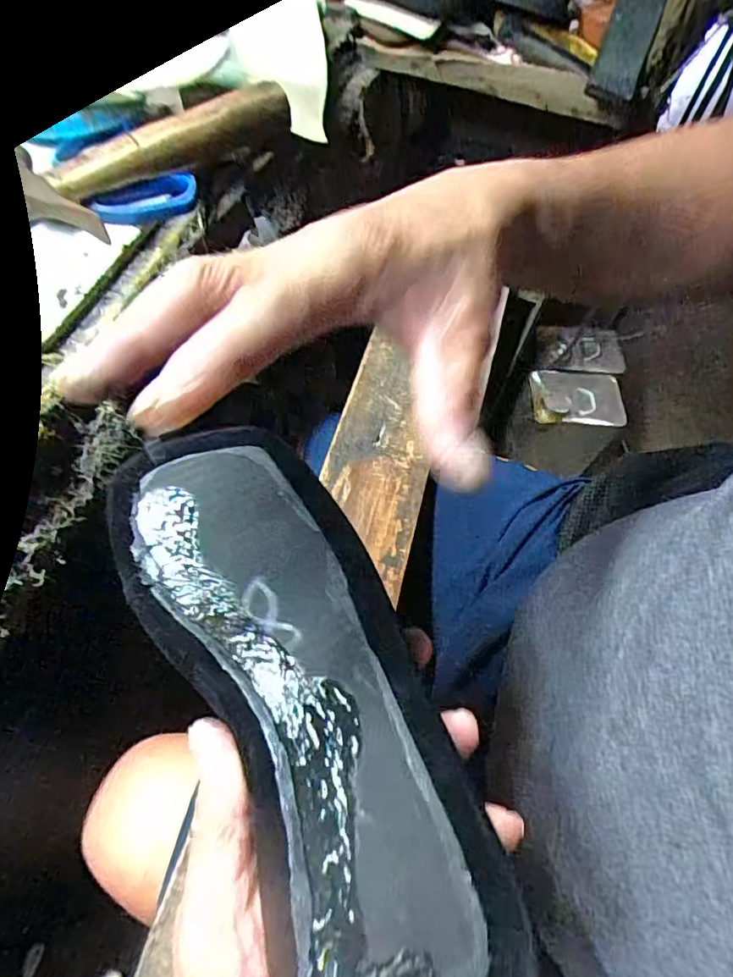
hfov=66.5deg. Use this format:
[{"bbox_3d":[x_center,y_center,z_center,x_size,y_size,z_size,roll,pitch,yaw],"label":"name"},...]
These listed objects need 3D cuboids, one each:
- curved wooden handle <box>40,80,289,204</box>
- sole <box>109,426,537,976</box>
[{"bbox_3d":[-0.135,-0.241,0.389,0.174,0.032,0.027,-34,69,-19],"label":"curved wooden handle"},{"bbox_3d":[-0.030,0.066,0.225,0.096,0.020,0.257,-24,53,-15],"label":"sole"}]

